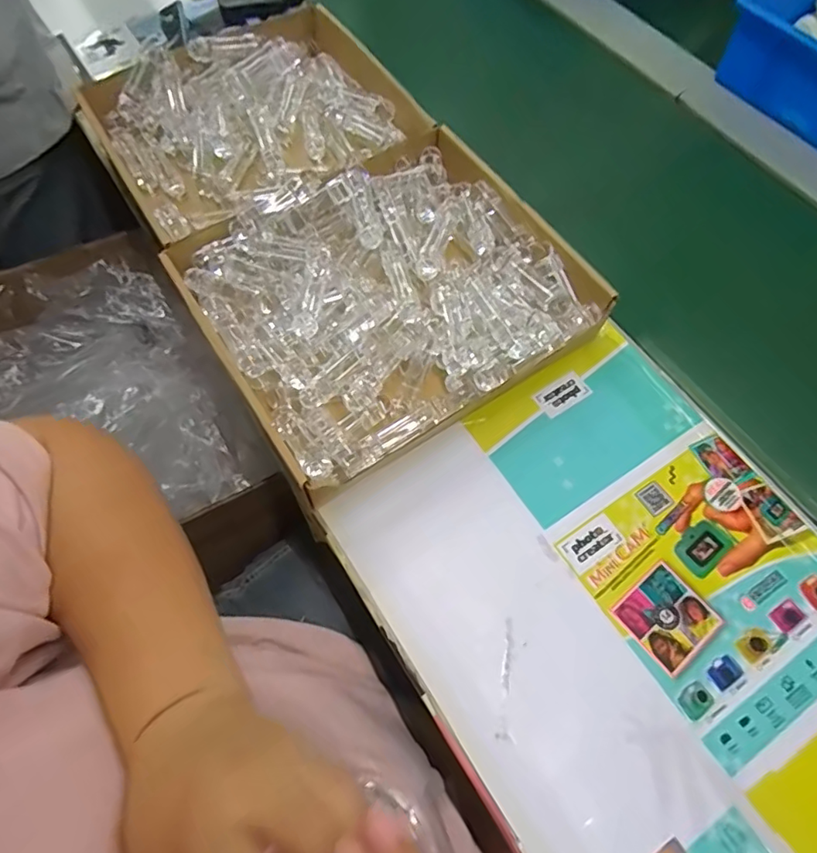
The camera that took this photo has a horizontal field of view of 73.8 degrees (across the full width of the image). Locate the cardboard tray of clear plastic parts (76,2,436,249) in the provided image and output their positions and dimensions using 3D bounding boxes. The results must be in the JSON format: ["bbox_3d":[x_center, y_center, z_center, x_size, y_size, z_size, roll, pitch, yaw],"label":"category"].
[{"bbox_3d":[-0.154,-0.328,0.601,0.325,0.064,0.290,-30,70,-13],"label":"cardboard tray of clear plastic parts"}]

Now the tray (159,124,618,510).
[{"bbox_3d":[-0.018,-0.122,0.502,0.316,0.063,0.277,-31,68,-14],"label":"tray"}]

